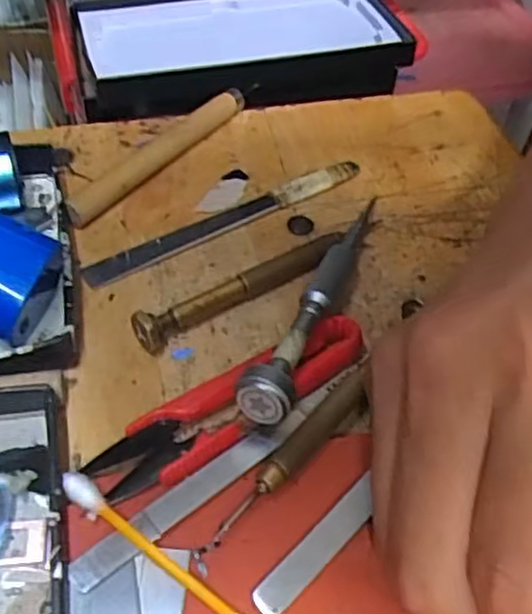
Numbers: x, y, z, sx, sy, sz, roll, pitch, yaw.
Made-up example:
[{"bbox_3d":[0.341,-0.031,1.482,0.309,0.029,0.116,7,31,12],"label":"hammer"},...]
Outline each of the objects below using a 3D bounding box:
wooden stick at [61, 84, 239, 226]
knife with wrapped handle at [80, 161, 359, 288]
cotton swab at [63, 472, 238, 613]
[{"bbox_3d":[-0.046,-0.066,0.297,0.011,0.013,0.104,32,53,19],"label":"wooden stick"},{"bbox_3d":[-0.014,-0.037,0.280,0.126,0.005,0.012,-24,54,-24],"label":"knife with wrapped handle"},{"bbox_3d":[-0.027,0.067,0.183,0.071,0.007,0.006,32,53,19],"label":"cotton swab"}]

